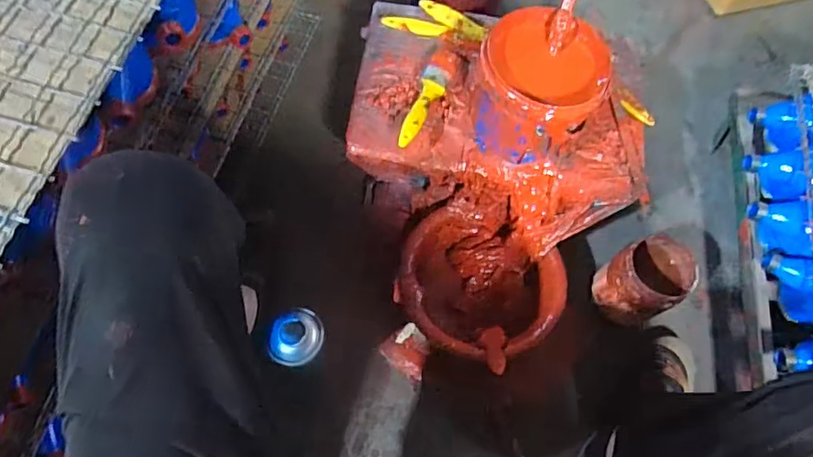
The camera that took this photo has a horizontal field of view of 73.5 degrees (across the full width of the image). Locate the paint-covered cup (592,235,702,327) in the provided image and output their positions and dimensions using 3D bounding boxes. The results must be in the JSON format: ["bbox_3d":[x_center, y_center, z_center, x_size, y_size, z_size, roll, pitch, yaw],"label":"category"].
[{"bbox_3d":[0.336,0.073,0.771,0.099,0.115,0.092,2,66,-4],"label":"paint-covered cup"}]

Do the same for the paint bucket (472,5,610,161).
[{"bbox_3d":[0.156,-0.163,0.660,0.135,0.126,0.145,2,66,-4],"label":"paint bucket"}]

